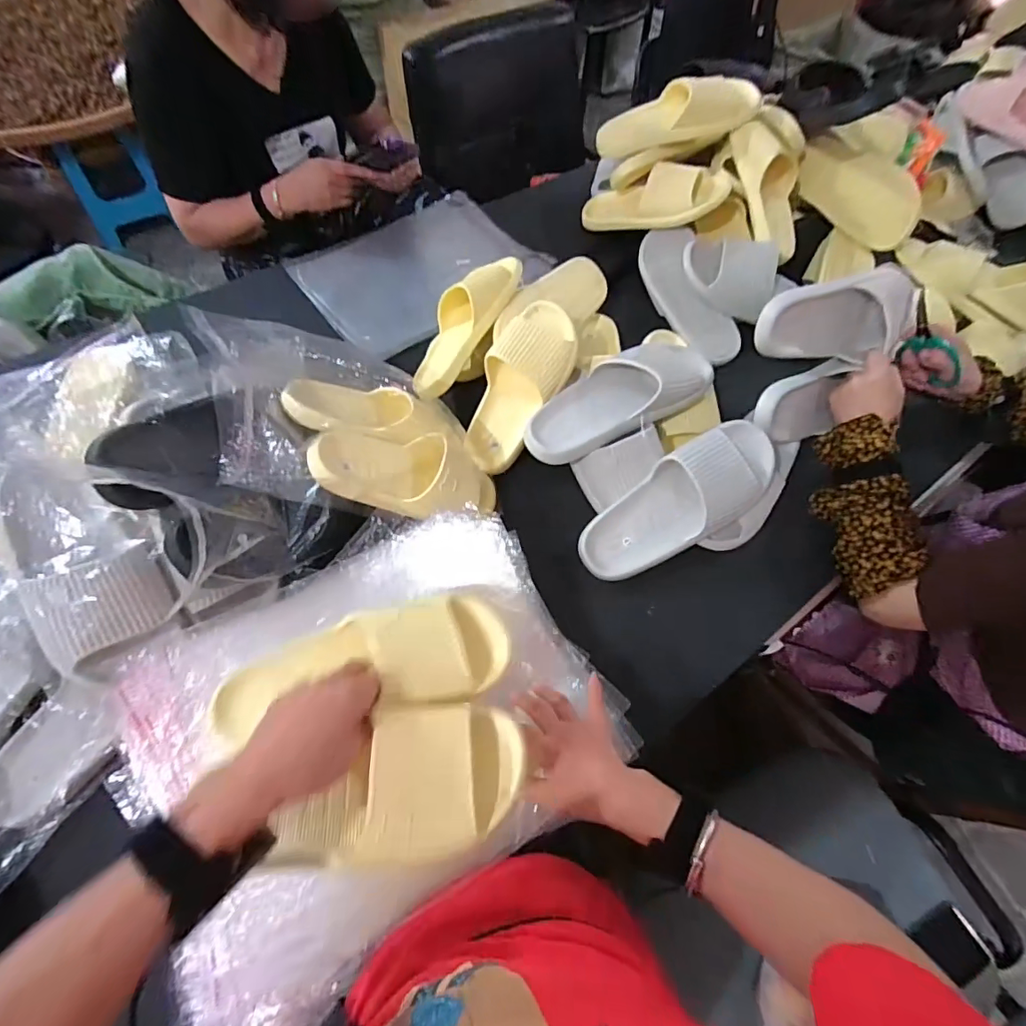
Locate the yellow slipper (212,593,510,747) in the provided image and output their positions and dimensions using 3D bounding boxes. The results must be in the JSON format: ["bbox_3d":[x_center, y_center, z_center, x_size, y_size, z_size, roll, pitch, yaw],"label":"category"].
[{"bbox_3d":[-0.124,0.122,0.417,0.242,0.065,0.096,-9,62,-4],"label":"yellow slipper"}]

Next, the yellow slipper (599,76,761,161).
[{"bbox_3d":[0.271,-0.673,0.857,0.264,0.081,0.074,2,58,26],"label":"yellow slipper"}]

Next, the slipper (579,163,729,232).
[{"bbox_3d":[0.239,-0.556,0.887,0.257,0.072,0.108,4,58,26],"label":"slipper"}]

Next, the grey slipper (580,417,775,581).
[{"bbox_3d":[0.213,-0.008,0.640,0.274,0.104,0.116,-36,67,4],"label":"grey slipper"}]

